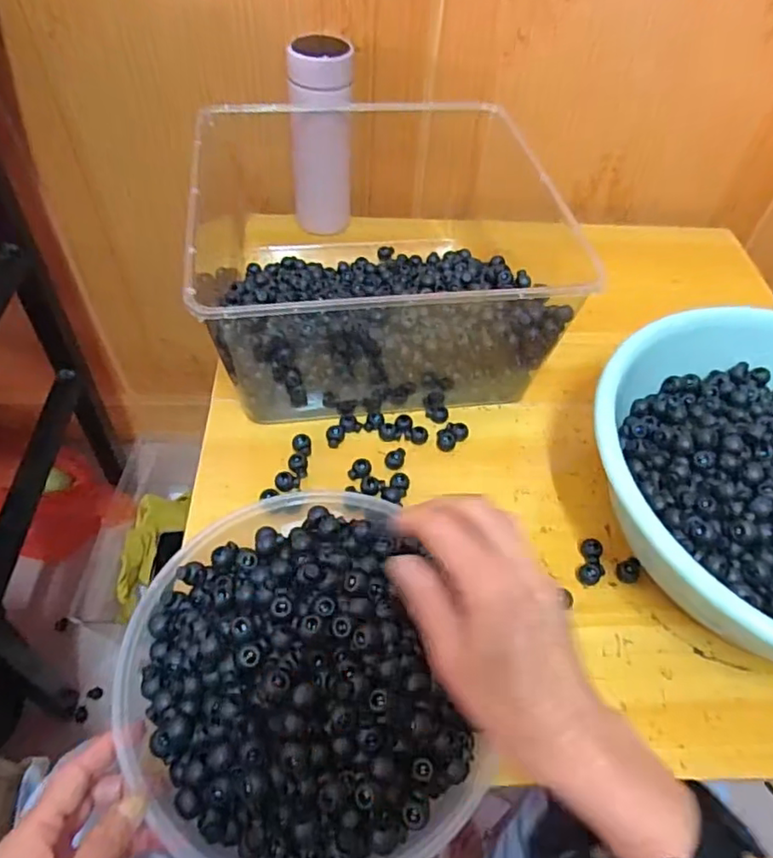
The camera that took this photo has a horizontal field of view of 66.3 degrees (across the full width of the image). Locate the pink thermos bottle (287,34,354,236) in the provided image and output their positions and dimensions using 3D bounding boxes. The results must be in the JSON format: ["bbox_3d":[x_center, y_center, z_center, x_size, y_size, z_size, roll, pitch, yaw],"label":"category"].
[{"bbox_3d":[-0.070,-0.307,0.634,0.065,0.181,0.055,5,53,0],"label":"pink thermos bottle"}]

